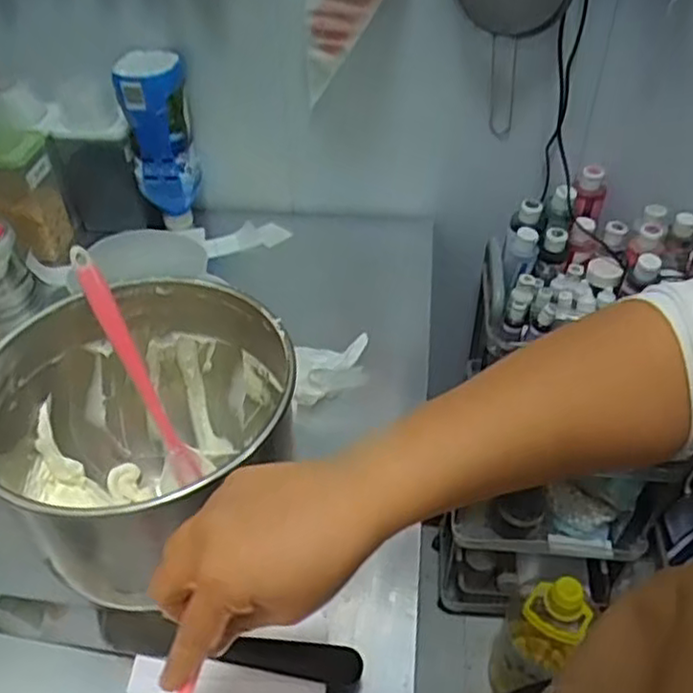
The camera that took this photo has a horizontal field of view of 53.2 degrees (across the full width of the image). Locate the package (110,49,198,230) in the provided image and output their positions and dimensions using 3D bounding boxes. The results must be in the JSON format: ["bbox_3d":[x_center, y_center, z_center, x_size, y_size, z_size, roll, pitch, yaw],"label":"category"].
[{"bbox_3d":[-0.258,-0.282,0.979,0.087,0.236,0.092,-8,44,-7],"label":"package"}]

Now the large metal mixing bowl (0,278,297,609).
[{"bbox_3d":[-0.157,0.078,0.564,0.226,0.183,0.217,0,44,0],"label":"large metal mixing bowl"}]

